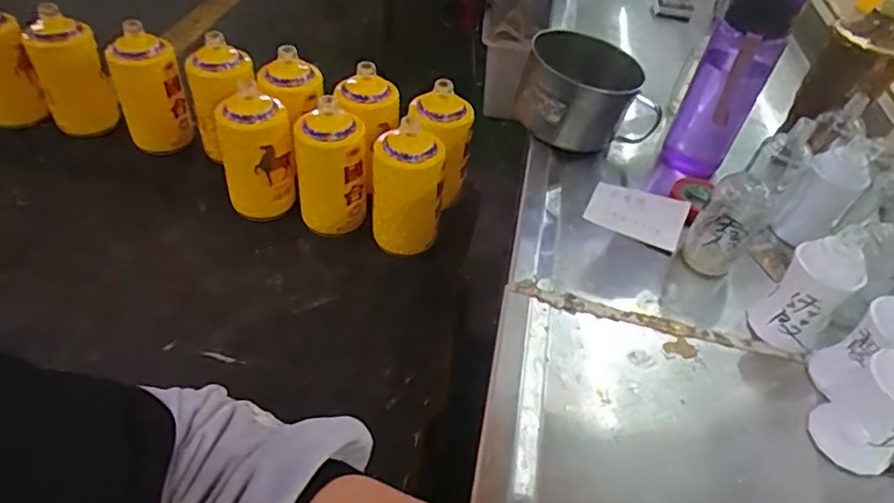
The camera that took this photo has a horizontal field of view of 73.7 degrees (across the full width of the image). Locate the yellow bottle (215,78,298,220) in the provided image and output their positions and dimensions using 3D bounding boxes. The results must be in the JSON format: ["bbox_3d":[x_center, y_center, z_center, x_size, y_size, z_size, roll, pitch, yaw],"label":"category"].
[{"bbox_3d":[-0.254,-0.132,0.797,0.090,0.165,0.089,-13,49,-18],"label":"yellow bottle"}]

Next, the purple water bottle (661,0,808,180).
[{"bbox_3d":[0.305,-0.189,0.642,0.071,0.208,0.069,28,48,20],"label":"purple water bottle"}]

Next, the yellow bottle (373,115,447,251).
[{"bbox_3d":[-0.049,-0.076,0.749,0.086,0.149,0.071,6,46,0],"label":"yellow bottle"}]

